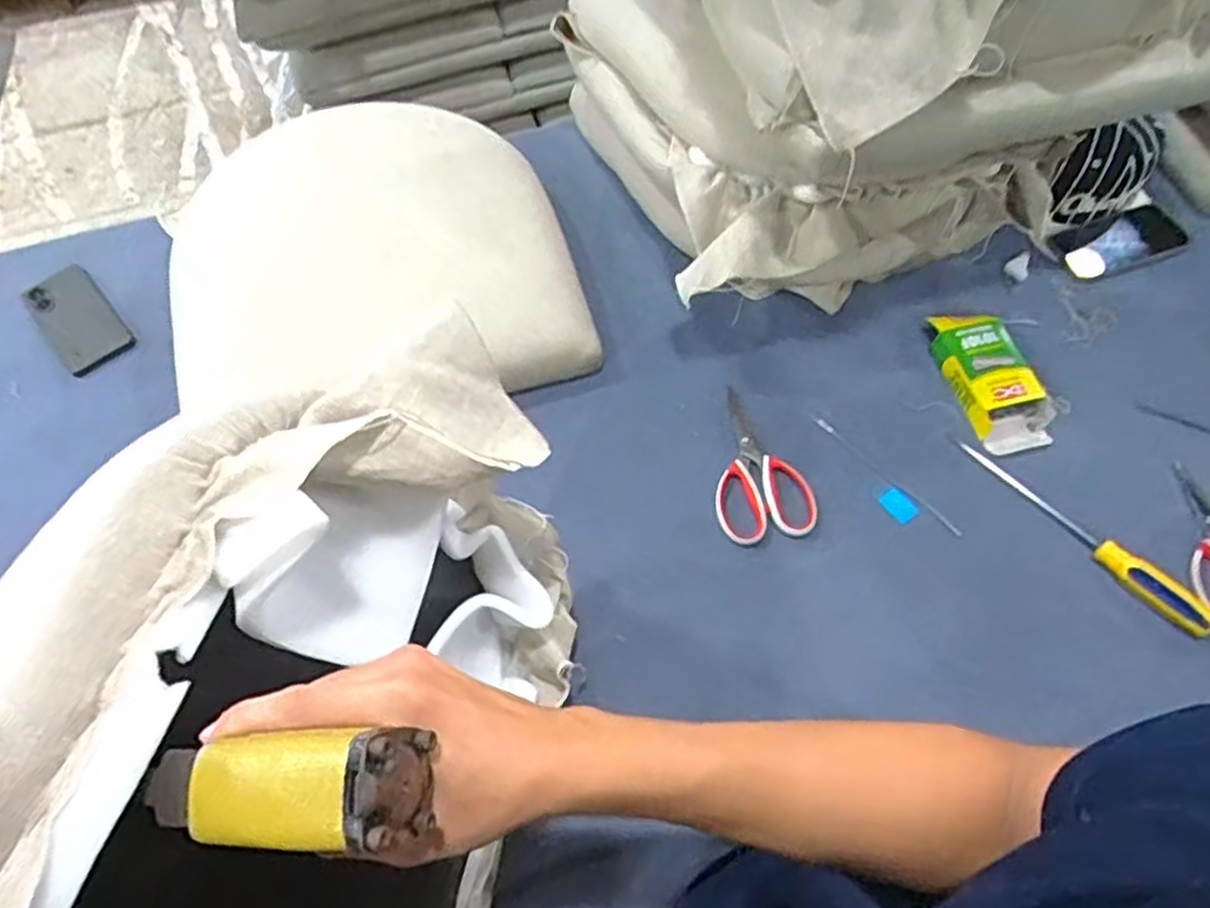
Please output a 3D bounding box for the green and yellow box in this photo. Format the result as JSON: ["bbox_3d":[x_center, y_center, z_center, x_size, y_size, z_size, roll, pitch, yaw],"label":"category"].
[{"bbox_3d":[0.435,-0.088,0.846,0.089,0.039,0.172,-18,63,-9],"label":"green and yellow box"}]

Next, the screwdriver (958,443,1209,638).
[{"bbox_3d":[0.478,0.078,0.764,0.034,0.029,0.269,-39,68,-19],"label":"screwdriver"}]

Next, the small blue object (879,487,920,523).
[{"bbox_3d":[0.309,0.053,0.795,0.027,0.004,0.035,-36,67,-17],"label":"small blue object"}]

